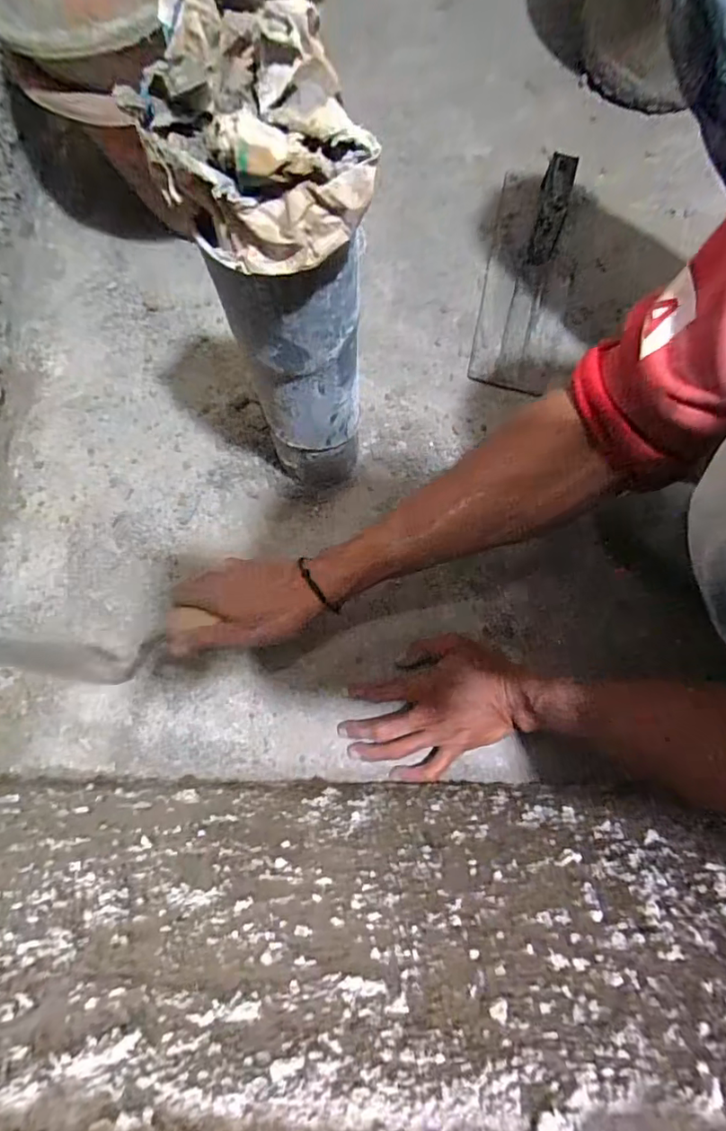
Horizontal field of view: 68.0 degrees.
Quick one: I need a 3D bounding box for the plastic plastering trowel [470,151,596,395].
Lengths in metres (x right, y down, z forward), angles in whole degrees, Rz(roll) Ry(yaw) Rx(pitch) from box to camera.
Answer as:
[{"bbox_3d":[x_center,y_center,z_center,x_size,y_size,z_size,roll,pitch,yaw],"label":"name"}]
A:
[{"bbox_3d":[0.202,-0.354,0.631,0.109,0.062,0.295,14,78,3],"label":"plastic plastering trowel"}]

